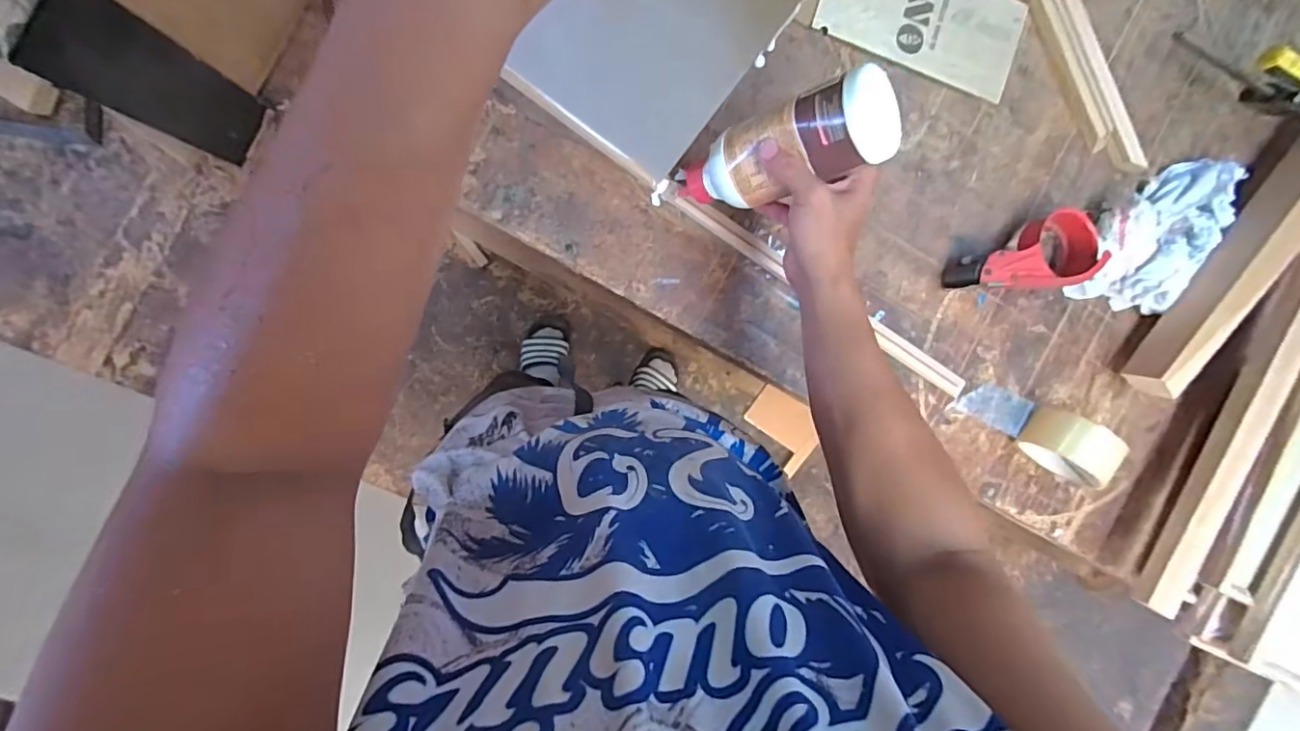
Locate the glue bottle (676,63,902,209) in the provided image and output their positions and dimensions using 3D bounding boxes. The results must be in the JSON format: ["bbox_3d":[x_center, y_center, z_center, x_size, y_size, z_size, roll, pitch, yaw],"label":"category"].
[{"bbox_3d":[0.103,-0.179,0.480,0.055,0.200,0.067,-20,99,-43],"label":"glue bottle"}]

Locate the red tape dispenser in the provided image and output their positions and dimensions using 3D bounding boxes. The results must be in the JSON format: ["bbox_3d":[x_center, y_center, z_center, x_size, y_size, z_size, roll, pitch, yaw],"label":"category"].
[{"bbox_3d":[0.406,-0.117,0.601,0.167,0.058,0.077,-14,97,-6],"label":"red tape dispenser"}]

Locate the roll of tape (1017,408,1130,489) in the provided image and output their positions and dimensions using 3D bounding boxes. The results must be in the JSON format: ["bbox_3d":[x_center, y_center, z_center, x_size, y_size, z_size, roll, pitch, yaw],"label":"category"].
[{"bbox_3d":[0.467,0.092,0.616,0.095,0.079,0.055,31,90,-9],"label":"roll of tape"}]

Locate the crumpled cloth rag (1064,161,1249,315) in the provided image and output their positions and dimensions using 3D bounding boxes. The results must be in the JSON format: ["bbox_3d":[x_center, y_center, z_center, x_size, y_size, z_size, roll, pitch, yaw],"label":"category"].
[{"bbox_3d":[0.570,-0.152,0.625,0.131,0.055,0.204,32,90,-9],"label":"crumpled cloth rag"}]

